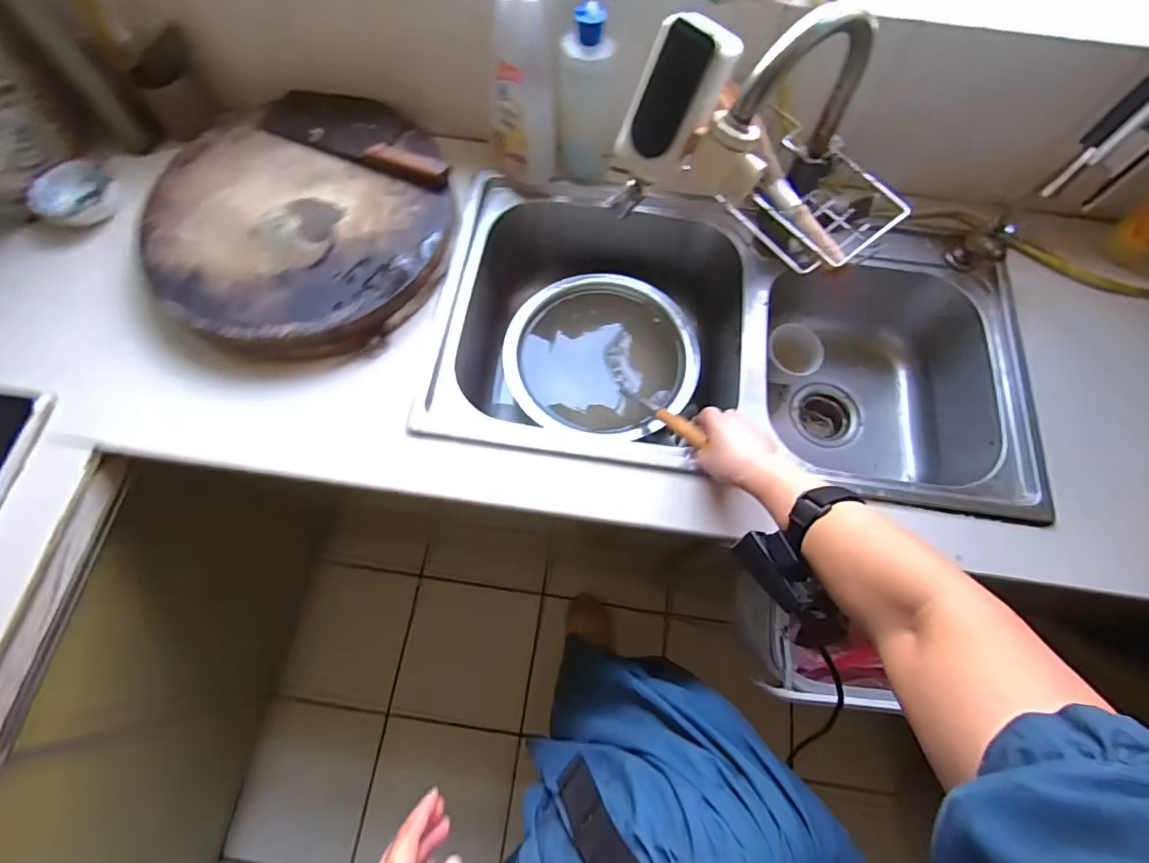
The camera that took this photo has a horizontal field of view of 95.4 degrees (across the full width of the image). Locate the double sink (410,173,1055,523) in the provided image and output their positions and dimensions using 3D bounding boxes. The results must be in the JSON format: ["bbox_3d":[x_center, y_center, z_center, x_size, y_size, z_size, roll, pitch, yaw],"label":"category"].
[{"bbox_3d":[0.206,-0.134,0.782,0.736,0.213,0.457,10,69,2],"label":"double sink"}]

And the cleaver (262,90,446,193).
[{"bbox_3d":[-0.284,-0.415,0.712,0.281,0.027,0.106,21,70,6],"label":"cleaver"}]

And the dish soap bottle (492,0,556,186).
[{"bbox_3d":[-0.067,-0.425,0.661,0.083,0.214,0.074,-5,69,-4],"label":"dish soap bottle"}]

